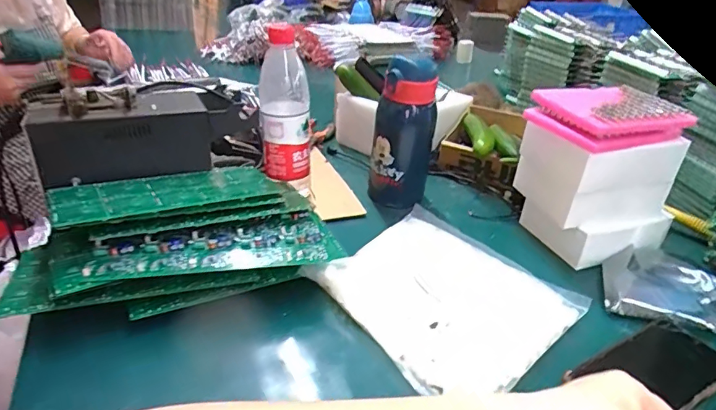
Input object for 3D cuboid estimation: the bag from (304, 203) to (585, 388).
[{"bbox_3d":[0.092,0.093,0.504,0.203,0.023,0.219,-32,55,-33],"label":"bag"}]

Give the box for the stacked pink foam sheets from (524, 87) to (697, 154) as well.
[{"bbox_3d":[0.292,-0.104,0.550,0.156,0.041,0.109,-6,32,-17],"label":"stacked pink foam sheets"}]

